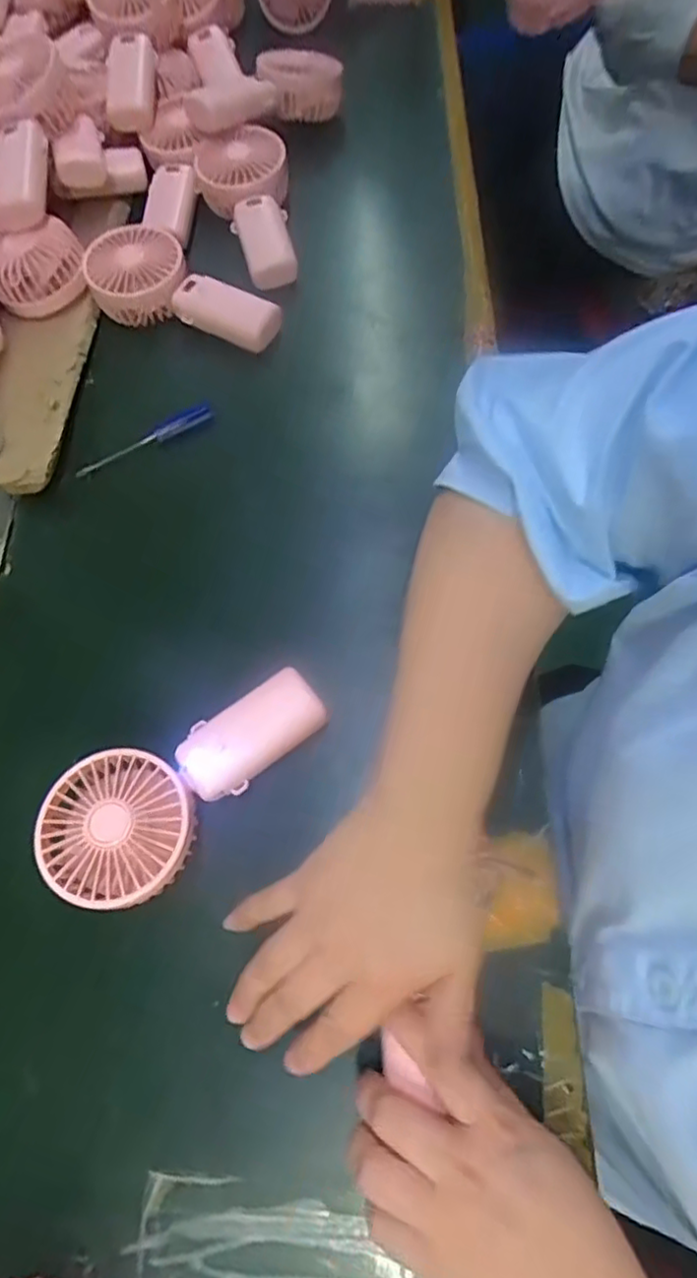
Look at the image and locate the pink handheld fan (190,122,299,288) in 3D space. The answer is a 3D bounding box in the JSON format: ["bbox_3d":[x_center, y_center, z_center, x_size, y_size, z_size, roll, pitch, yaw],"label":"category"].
[{"bbox_3d":[-0.093,-0.410,0.601,0.092,0.047,0.185,-10,67,2],"label":"pink handheld fan"}]

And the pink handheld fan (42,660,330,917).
[{"bbox_3d":[-0.102,0.081,0.391,0.084,0.044,0.177,39,74,17],"label":"pink handheld fan"}]

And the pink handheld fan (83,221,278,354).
[{"bbox_3d":[-0.143,-0.314,0.564,0.185,0.044,0.083,18,69,10],"label":"pink handheld fan"}]

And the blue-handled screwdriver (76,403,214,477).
[{"bbox_3d":[-0.167,-0.165,0.520,0.121,0.010,0.019,-33,69,-10],"label":"blue-handled screwdriver"}]

